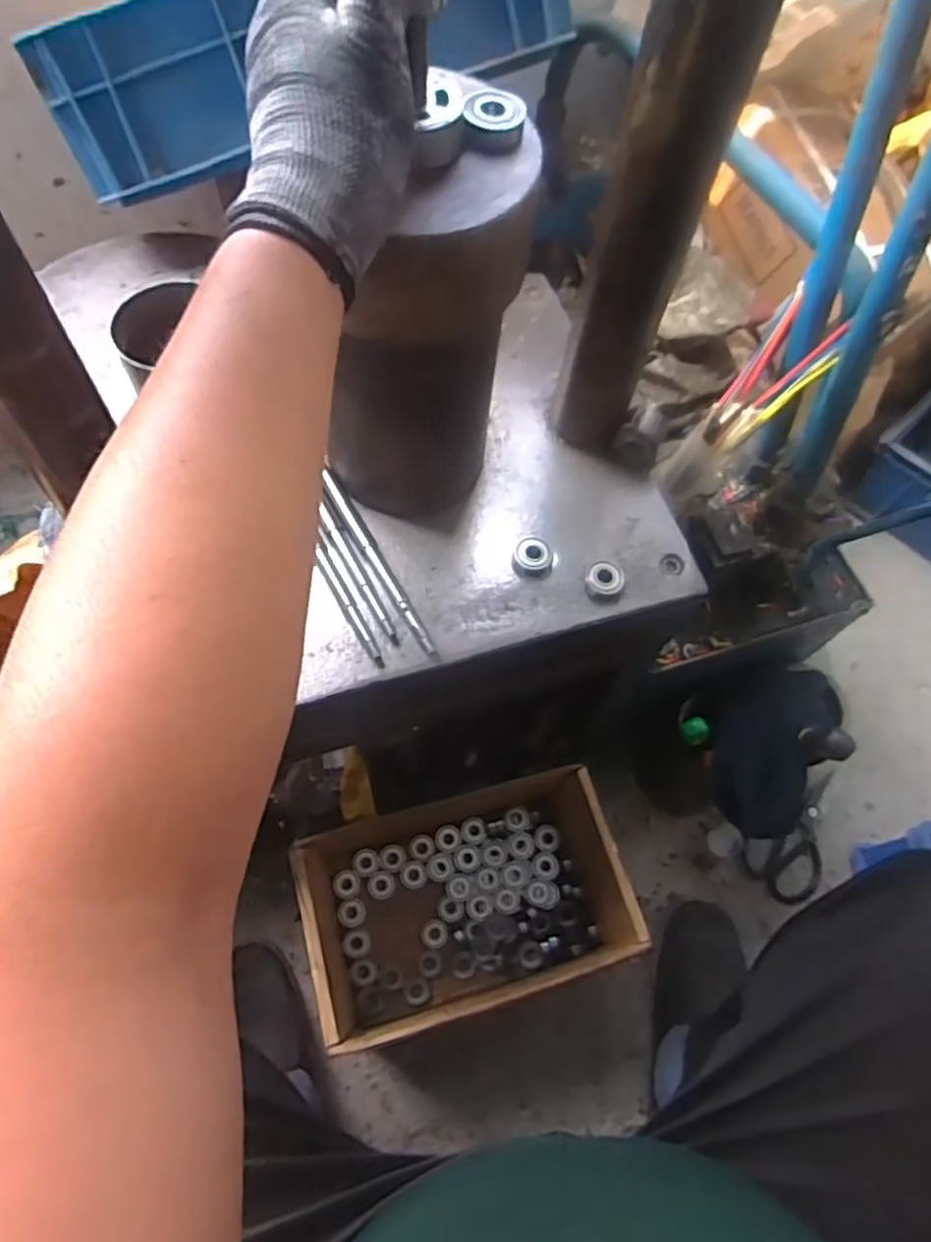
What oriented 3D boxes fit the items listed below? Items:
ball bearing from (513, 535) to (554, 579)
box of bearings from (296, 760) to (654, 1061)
[{"bbox_3d":[0.054,-0.051,0.564,0.032,0.013,0.034,-9,65,-8],"label":"ball bearing"},{"bbox_3d":[-0.008,0.290,0.767,0.310,0.173,0.222,-13,65,-10],"label":"box of bearings"}]

